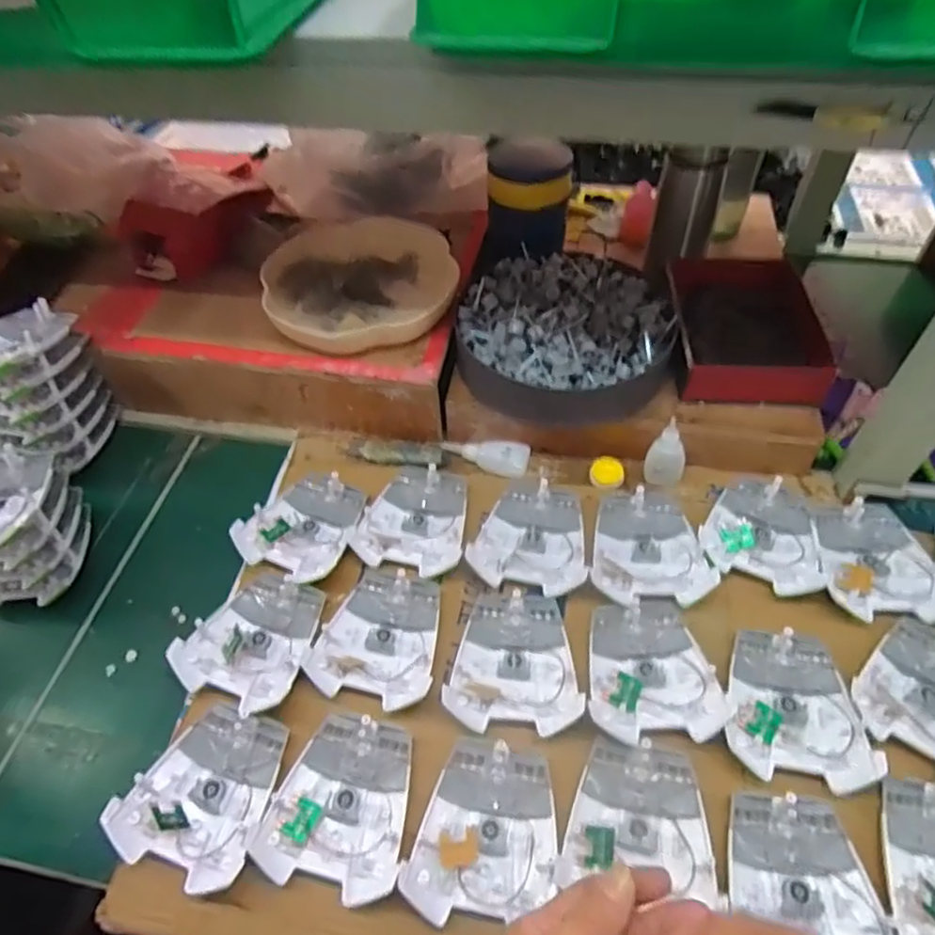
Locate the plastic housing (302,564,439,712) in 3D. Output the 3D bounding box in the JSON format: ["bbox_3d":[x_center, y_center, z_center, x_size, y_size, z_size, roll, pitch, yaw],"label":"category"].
[{"bbox_3d":[-0.068,0.133,0.517,0.095,0.016,0.112,12,55,12],"label":"plastic housing"}]

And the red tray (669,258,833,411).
[{"bbox_3d":[0.273,-0.140,0.637,0.140,0.045,0.178,4,53,6],"label":"red tray"}]

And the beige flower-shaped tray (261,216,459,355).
[{"bbox_3d":[-0.113,-0.197,0.670,0.196,0.036,0.185,-9,53,-4],"label":"beige flower-shaped tray"}]

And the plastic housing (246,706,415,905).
[{"bbox_3d":[-0.085,0.231,0.444,0.093,0.016,0.107,10,54,10],"label":"plastic housing"}]

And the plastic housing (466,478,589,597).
[{"bbox_3d":[0.059,0.059,0.565,0.096,0.016,0.105,11,55,11],"label":"plastic housing"}]

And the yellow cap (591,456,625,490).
[{"bbox_3d":[0.136,0.005,0.619,0.032,0.012,0.032,-1,53,2],"label":"yellow cap"}]

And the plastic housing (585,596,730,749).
[{"bbox_3d":[0.137,0.150,0.486,0.091,0.016,0.108,-3,53,0],"label":"plastic housing"}]

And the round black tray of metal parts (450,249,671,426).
[{"bbox_3d":[0.096,-0.136,0.632,0.200,0.053,0.190,-1,53,2],"label":"round black tray of metal parts"}]

